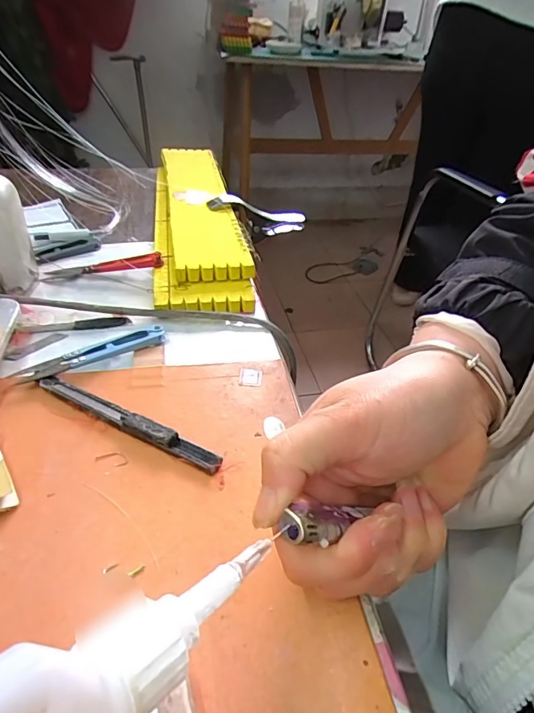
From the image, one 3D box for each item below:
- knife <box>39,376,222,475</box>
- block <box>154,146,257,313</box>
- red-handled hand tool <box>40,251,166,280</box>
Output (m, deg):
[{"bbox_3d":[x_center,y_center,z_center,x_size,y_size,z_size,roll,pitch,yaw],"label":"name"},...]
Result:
[{"bbox_3d":[-0.081,0.036,0.263,0.125,0.010,0.012,21,40,18],"label":"knife"},{"bbox_3d":[-0.078,-0.148,0.478,0.081,0.036,0.338,-5,38,-11],"label":"block"},{"bbox_3d":[-0.142,-0.076,0.395,0.103,0.011,0.014,-8,38,3],"label":"red-handled hand tool"}]

